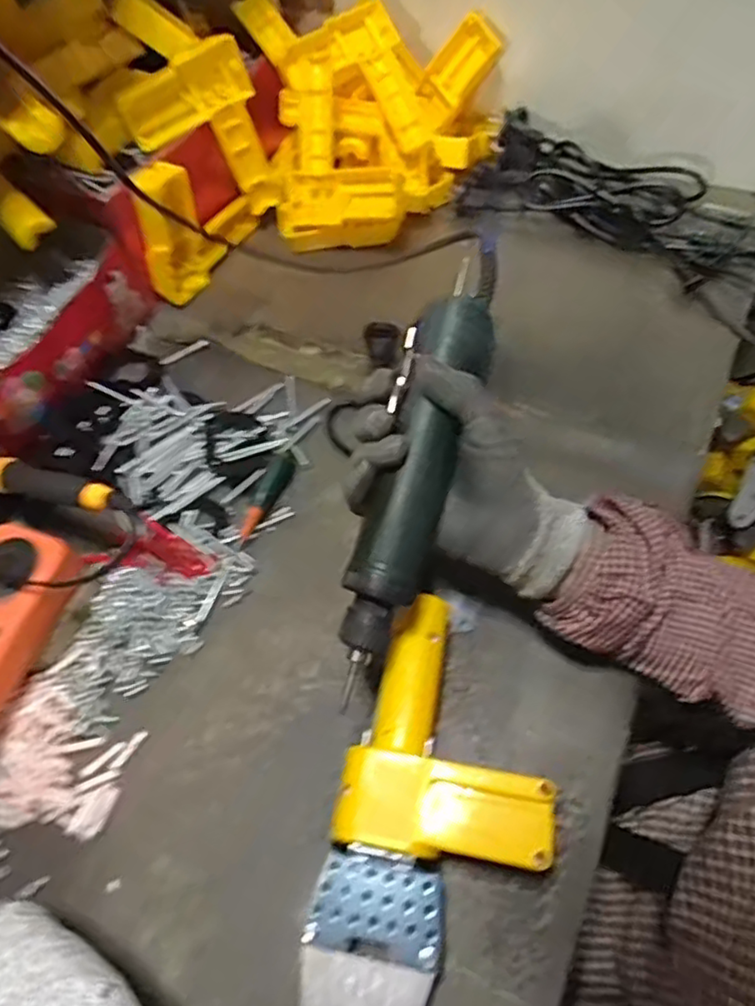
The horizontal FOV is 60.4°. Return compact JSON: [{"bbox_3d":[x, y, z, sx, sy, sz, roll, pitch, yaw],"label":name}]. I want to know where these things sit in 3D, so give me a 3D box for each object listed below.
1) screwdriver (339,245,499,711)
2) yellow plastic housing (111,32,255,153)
[{"bbox_3d":[0.024,-0.031,0.378,0.046,0.035,0.248,16,81,13],"label":"screwdriver"},{"bbox_3d":[-0.173,-0.369,0.583,0.117,0.055,0.035,-30,60,4],"label":"yellow plastic housing"}]

